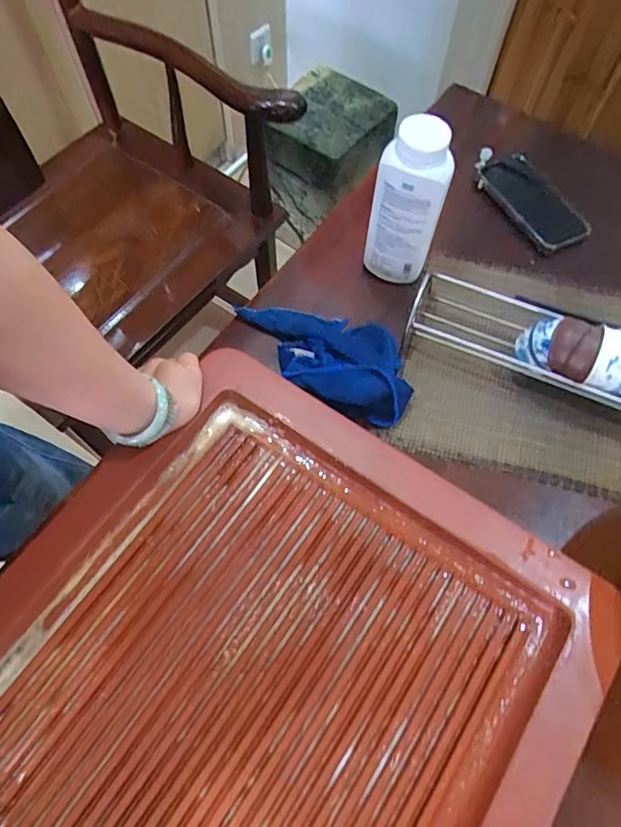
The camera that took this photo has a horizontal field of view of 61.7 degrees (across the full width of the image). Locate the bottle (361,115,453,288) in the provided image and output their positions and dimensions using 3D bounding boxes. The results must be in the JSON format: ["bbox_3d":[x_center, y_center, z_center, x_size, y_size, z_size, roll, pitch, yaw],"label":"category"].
[{"bbox_3d":[0.106,-0.229,0.578,0.073,0.184,0.067,12,66,6],"label":"bottle"}]

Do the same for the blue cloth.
[{"bbox_3d":[0.010,-0.072,0.590,0.225,0.048,0.122,24,67,11],"label":"blue cloth"}]

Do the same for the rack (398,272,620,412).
[{"bbox_3d":[0.284,-0.058,0.556,0.363,0.087,0.088,20,67,9],"label":"rack"}]

